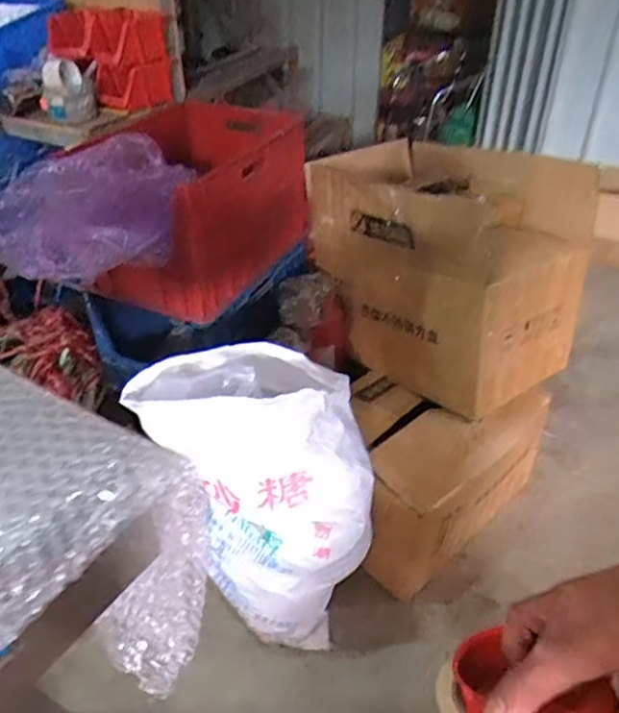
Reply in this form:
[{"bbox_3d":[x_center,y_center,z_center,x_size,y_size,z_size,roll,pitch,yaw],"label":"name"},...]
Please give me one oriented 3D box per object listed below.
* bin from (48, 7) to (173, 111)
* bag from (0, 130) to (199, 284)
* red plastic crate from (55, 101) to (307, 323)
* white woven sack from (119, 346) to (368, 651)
[{"bbox_3d":[-0.521,-0.784,1.576,0.287,0.204,0.184,27,44,31],"label":"bin"},{"bbox_3d":[-0.471,-0.337,1.329,0.387,0.212,0.342,-3,37,-4],"label":"bag"},{"bbox_3d":[-0.297,-0.403,1.553,0.444,0.360,0.581,24,43,28],"label":"red plastic crate"},{"bbox_3d":[-0.105,0.299,1.334,0.462,0.692,0.257,19,41,24],"label":"white woven sack"}]

